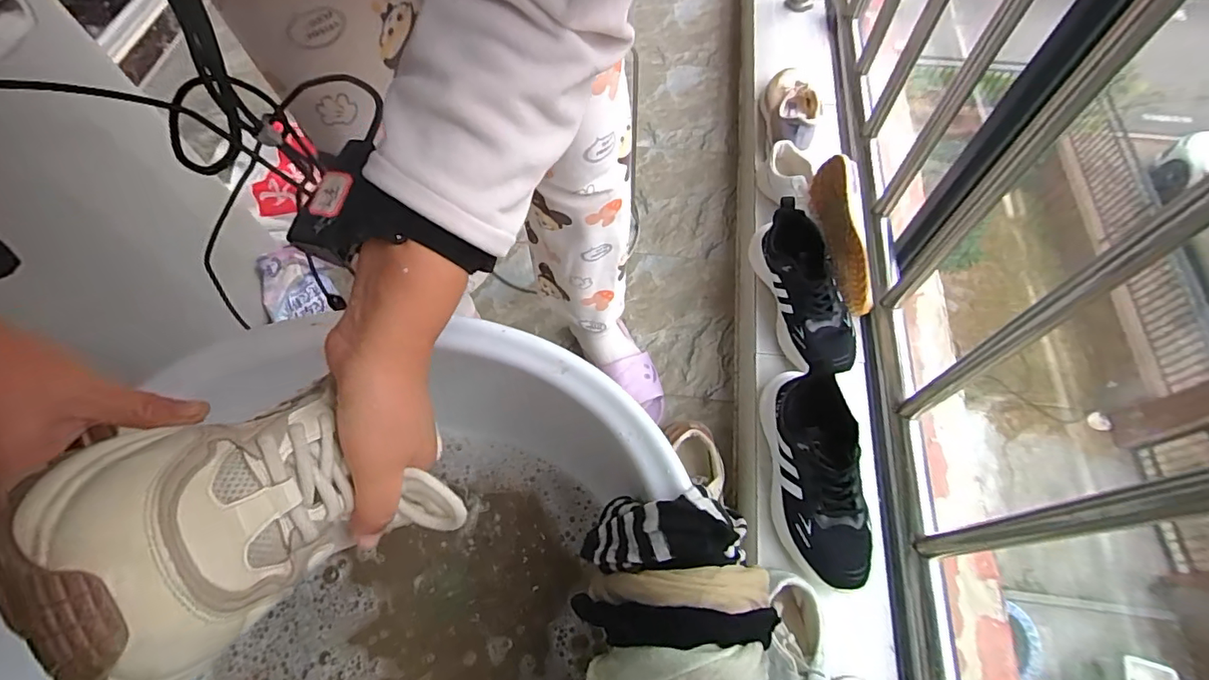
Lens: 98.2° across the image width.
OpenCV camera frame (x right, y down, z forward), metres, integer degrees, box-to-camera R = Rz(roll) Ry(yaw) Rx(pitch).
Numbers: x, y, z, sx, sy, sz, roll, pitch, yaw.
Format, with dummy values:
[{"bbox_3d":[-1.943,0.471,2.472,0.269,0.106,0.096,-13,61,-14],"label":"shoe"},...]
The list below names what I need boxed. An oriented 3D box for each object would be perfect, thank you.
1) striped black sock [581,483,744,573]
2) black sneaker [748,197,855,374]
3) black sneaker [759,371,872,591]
[{"bbox_3d":[0.032,0.133,0.367,0.127,0.035,0.053,-18,55,35],"label":"striped black sock"},{"bbox_3d":[0.315,-0.073,0.808,0.103,0.092,0.292,-6,62,-2],"label":"black sneaker"},{"bbox_3d":[0.274,0.165,0.686,0.093,0.089,0.277,-2,62,0],"label":"black sneaker"}]

